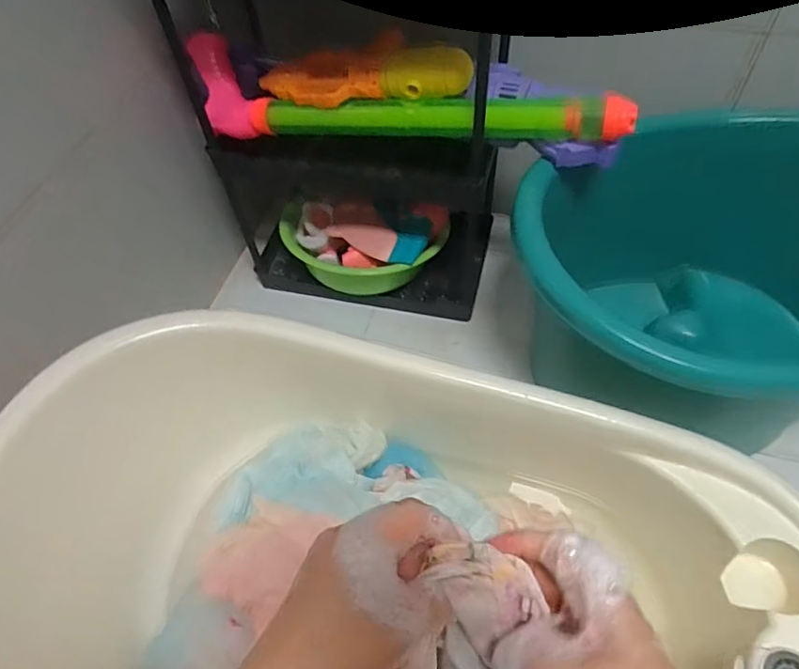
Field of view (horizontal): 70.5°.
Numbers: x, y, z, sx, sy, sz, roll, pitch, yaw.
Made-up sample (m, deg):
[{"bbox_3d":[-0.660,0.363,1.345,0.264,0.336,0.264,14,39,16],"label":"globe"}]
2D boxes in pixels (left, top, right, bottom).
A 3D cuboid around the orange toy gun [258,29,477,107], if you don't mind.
[{"bbox_3d":[-0.050,-0.322,0.716,0.283,0.088,0.051,12,57,12],"label":"orange toy gun"}]

